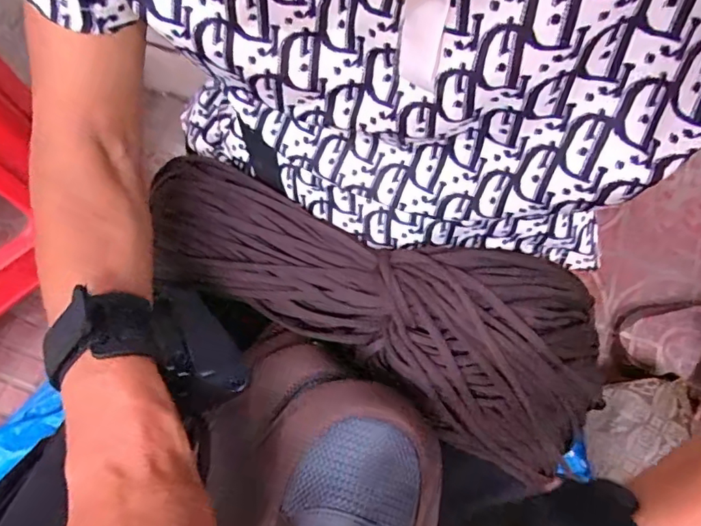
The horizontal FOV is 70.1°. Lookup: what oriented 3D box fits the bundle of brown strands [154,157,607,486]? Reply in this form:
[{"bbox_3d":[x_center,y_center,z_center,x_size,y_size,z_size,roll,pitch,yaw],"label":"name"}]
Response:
[{"bbox_3d":[0.007,0.022,0.342,0.335,0.062,0.145,19,66,5],"label":"bundle of brown strands"}]

